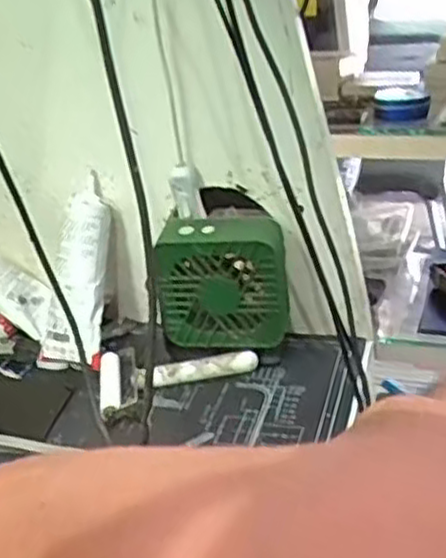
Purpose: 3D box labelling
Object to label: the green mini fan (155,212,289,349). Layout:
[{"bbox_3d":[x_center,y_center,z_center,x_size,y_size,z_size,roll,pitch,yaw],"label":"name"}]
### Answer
[{"bbox_3d":[0.003,0.006,0.600,0.097,0.110,0.043,1,29,11],"label":"green mini fan"}]

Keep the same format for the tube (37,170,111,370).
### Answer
[{"bbox_3d":[-0.115,-0.002,0.616,0.044,0.152,0.026,14,8,31],"label":"tube"}]

